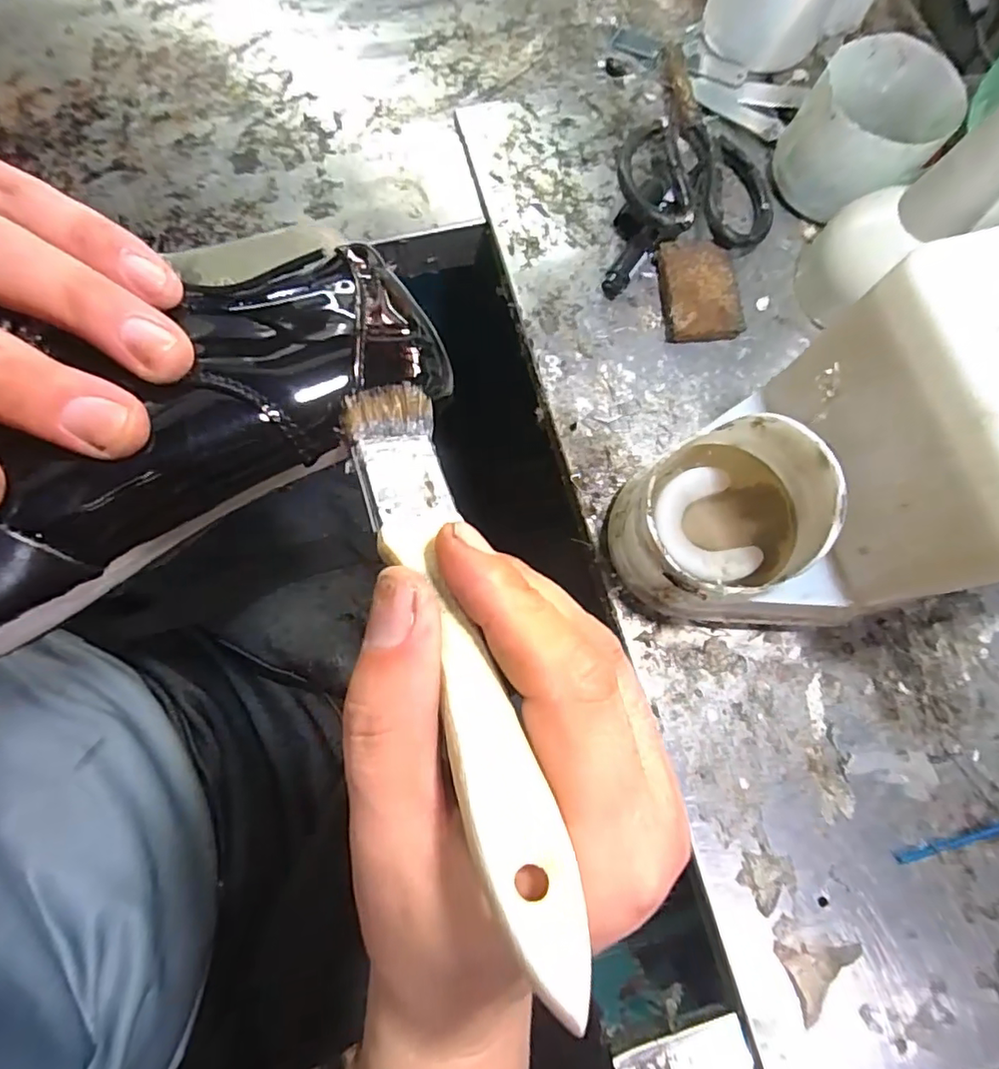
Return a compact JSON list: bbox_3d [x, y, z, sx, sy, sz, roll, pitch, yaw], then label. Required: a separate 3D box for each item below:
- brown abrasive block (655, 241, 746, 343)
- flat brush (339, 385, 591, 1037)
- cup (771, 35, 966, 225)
[{"bbox_3d":[0.133,-0.163,0.377,0.049,0.015,0.069,-4,76,-2],"label":"brown abrasive block"},{"bbox_3d":[-0.012,0.022,0.134,0.022,0.009,0.147,-18,64,-5],"label":"flat brush"},{"bbox_3d":[0.238,-0.262,0.375,0.088,0.066,0.100,40,79,8],"label":"cup"}]

